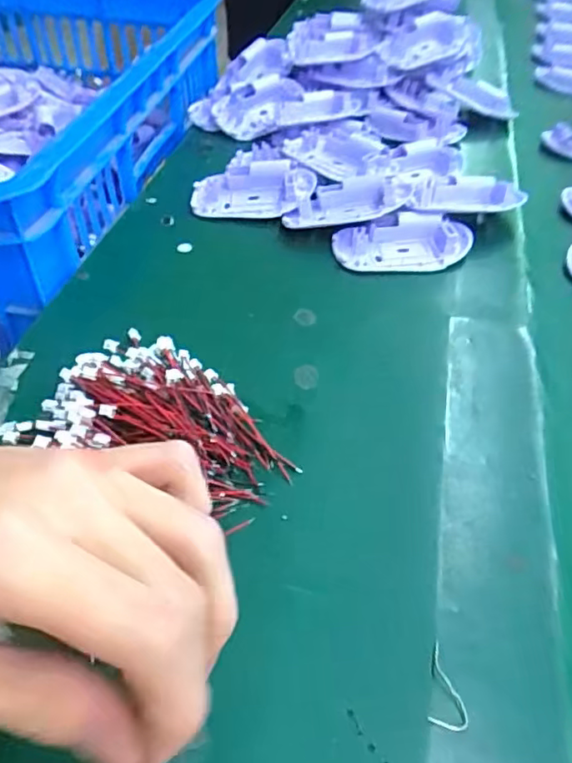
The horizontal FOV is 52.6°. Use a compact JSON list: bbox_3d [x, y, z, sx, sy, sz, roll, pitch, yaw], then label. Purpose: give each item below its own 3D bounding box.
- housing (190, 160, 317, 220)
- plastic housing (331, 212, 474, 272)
[{"bbox_3d":[-0.026,-0.150,0.455,0.095,0.012,0.052,-1,70,11],"label":"housing"},{"bbox_3d":[0.083,-0.098,0.408,0.095,0.019,0.040,0,47,-1],"label":"plastic housing"}]

